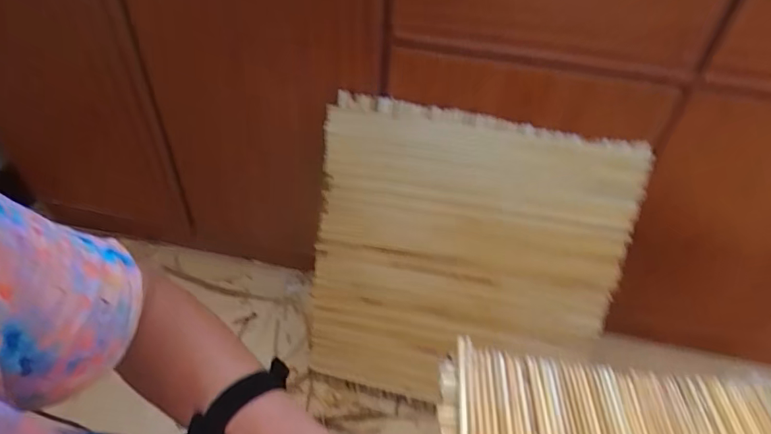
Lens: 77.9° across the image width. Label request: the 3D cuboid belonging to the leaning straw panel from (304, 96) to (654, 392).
[{"bbox_3d":[0.110,0.082,0.742,0.448,0.464,0.018,11,17,9],"label":"leaning straw panel"}]

